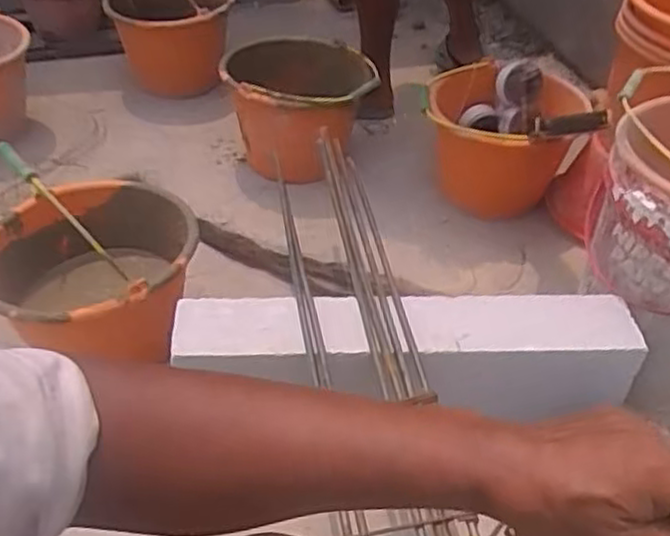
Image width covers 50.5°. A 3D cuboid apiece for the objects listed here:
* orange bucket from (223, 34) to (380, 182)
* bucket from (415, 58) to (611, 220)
[{"bbox_3d":[-0.097,-0.364,1.688,0.299,0.277,0.385,-13,44,-17],"label":"orange bucket"},{"bbox_3d":[0.369,-0.274,1.573,0.339,0.259,0.285,12,43,10],"label":"bucket"}]

